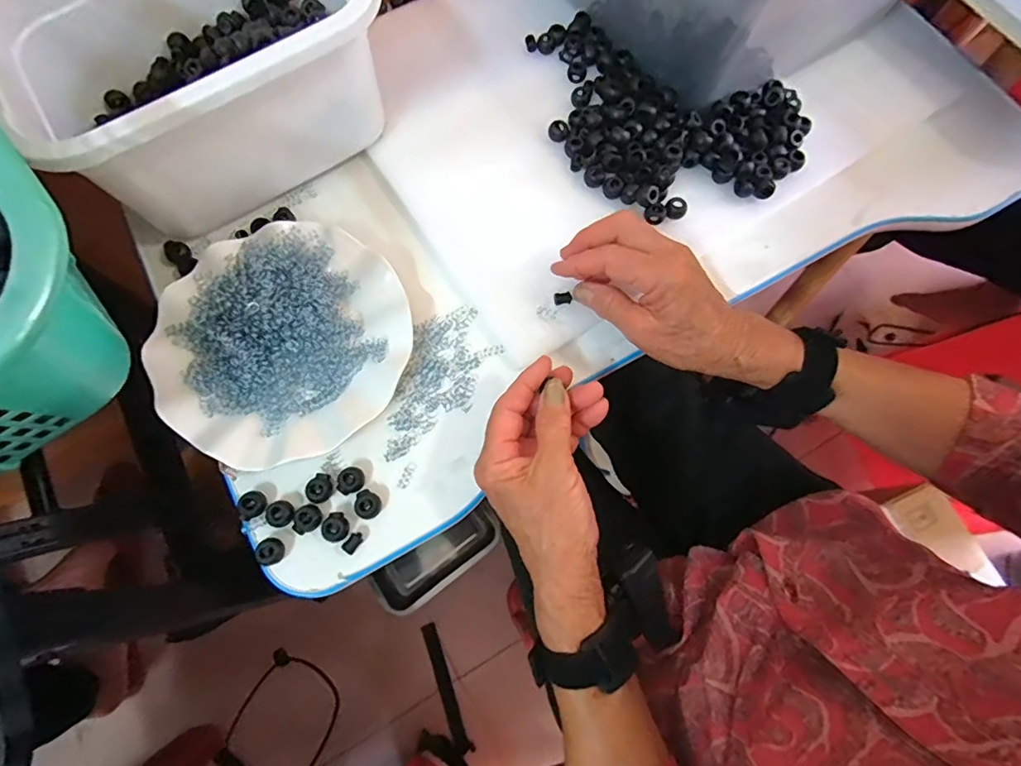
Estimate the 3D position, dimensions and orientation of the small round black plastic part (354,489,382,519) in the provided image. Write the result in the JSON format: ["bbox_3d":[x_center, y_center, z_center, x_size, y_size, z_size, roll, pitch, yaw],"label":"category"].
[{"bbox_3d":[-0.099,0.084,0.337,0.019,0.007,0.017,38,75,10],"label":"small round black plastic part"}]

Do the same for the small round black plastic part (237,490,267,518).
[{"bbox_3d":[-0.176,0.083,0.335,0.015,0.014,0.017,4,72,-1],"label":"small round black plastic part"}]

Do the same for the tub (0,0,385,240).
[{"bbox_3d":[-0.226,-0.240,0.366,0.242,0.108,0.183,-36,77,-12],"label":"tub"}]

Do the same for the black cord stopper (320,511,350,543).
[{"bbox_3d":[-0.120,0.098,0.333,0.017,0.007,0.019,-31,76,-11],"label":"black cord stopper"}]

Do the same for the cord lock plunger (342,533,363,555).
[{"bbox_3d":[-0.107,0.108,0.331,0.010,0.007,0.014,34,74,8],"label":"cord lock plunger"}]

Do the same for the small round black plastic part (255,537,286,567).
[{"bbox_3d":[-0.160,0.113,0.327,0.016,0.015,0.017,1,72,-2],"label":"small round black plastic part"}]

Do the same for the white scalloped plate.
[{"bbox_3d":[-0.169,-0.035,0.363,0.173,0.032,0.179,1,72,-2],"label":"white scalloped plate"}]

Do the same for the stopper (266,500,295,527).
[{"bbox_3d":[-0.157,0.090,0.336,0.018,0.012,0.018,1,72,-2],"label":"stopper"}]

